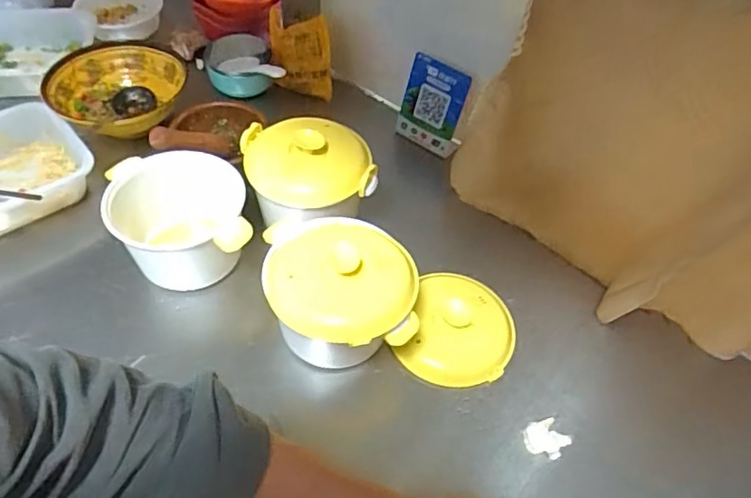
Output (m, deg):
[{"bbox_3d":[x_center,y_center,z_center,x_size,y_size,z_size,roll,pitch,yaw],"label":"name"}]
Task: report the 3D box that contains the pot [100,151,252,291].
[{"bbox_3d":[-0.257,-0.036,0.740,0.188,0.110,0.158,0,51,-5],"label":"pot"}]

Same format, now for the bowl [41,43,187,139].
[{"bbox_3d":[-0.427,-0.248,0.912,0.205,0.070,0.199,0,51,-5],"label":"bowl"}]

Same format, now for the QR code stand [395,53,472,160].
[{"bbox_3d":[0.094,-0.235,0.924,0.116,0.141,0.048,30,55,18],"label":"QR code stand"}]

